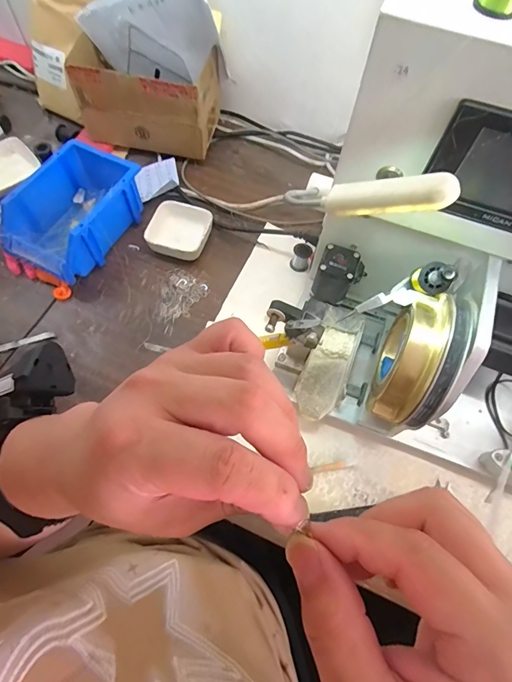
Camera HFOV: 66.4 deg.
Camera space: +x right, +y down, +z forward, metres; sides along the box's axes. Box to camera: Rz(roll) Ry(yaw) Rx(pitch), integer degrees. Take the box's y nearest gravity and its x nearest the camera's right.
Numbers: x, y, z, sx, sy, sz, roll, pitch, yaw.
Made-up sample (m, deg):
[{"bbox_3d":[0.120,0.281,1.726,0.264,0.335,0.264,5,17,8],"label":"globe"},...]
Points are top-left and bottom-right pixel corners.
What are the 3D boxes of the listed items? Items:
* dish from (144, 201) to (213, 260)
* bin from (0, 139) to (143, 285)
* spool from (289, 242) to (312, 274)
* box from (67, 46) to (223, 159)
[{"bbox_3d":[-0.110,-0.159,0.569,0.083,0.033,0.086,11,65,3],"label":"dish"},{"bbox_3d":[-0.251,-0.187,0.559,0.129,0.082,0.201,25,66,9],"label":"bin"},{"bbox_3d":[0.064,-0.119,0.559,0.026,0.032,0.025,1,64,-2],"label":"spool"},{"bbox_3d":[-0.168,-0.385,0.634,0.208,0.133,0.116,6,64,1],"label":"box"}]

